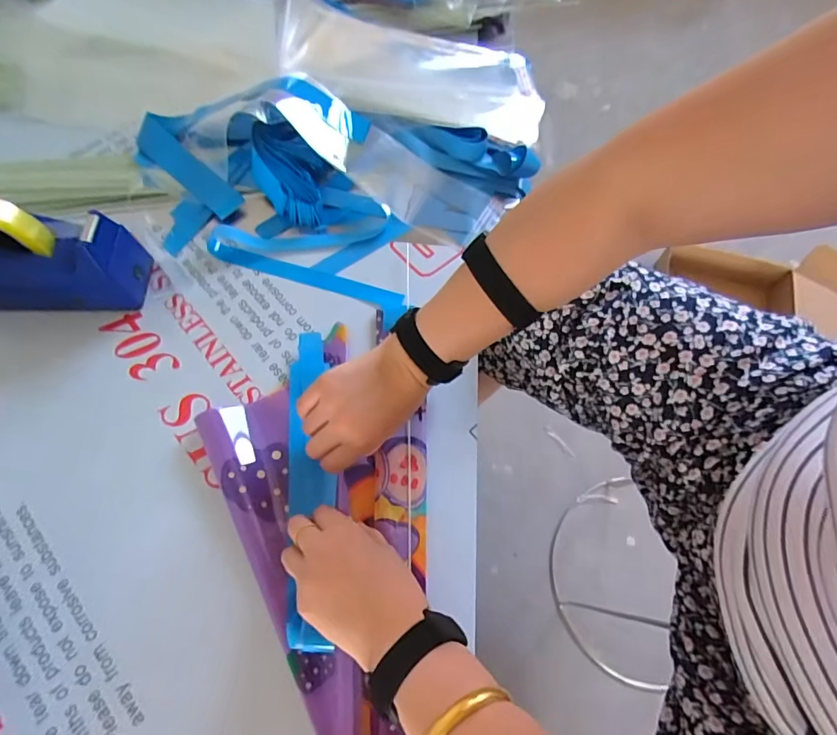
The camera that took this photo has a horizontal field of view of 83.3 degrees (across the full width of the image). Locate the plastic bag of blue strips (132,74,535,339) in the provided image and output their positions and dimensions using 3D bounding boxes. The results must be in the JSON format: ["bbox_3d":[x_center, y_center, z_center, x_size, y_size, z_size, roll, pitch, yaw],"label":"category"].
[{"bbox_3d":[-0.119,-0.248,0.572,0.447,0.058,0.329,30,70,10],"label":"plastic bag of blue strips"}]

